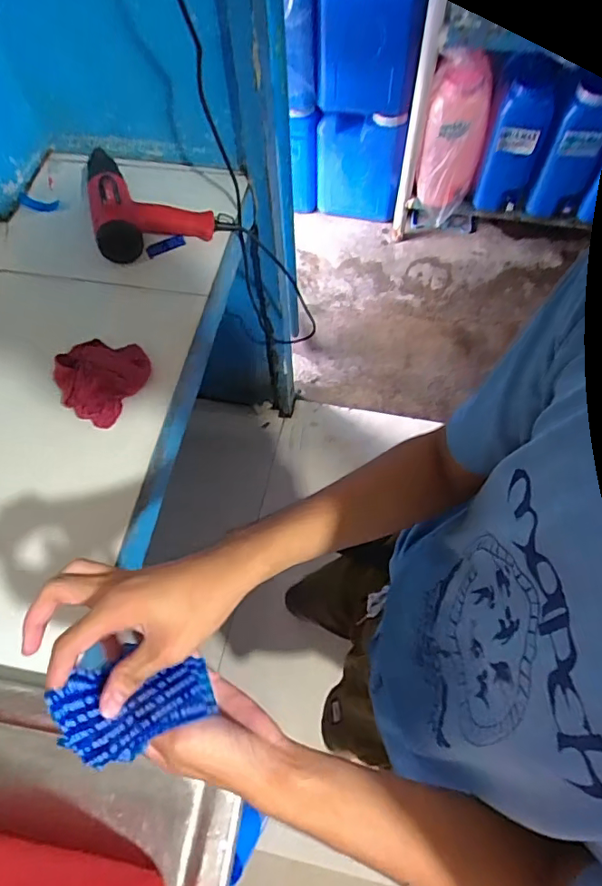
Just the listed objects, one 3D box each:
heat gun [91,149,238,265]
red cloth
[{"bbox_3d":[-0.269,-0.458,0.915,0.227,0.081,0.282,-19,63,-8],"label":"heat gun"},{"bbox_3d":[-0.286,-0.100,0.734,0.118,0.047,0.128,31,67,17],"label":"red cloth"}]

